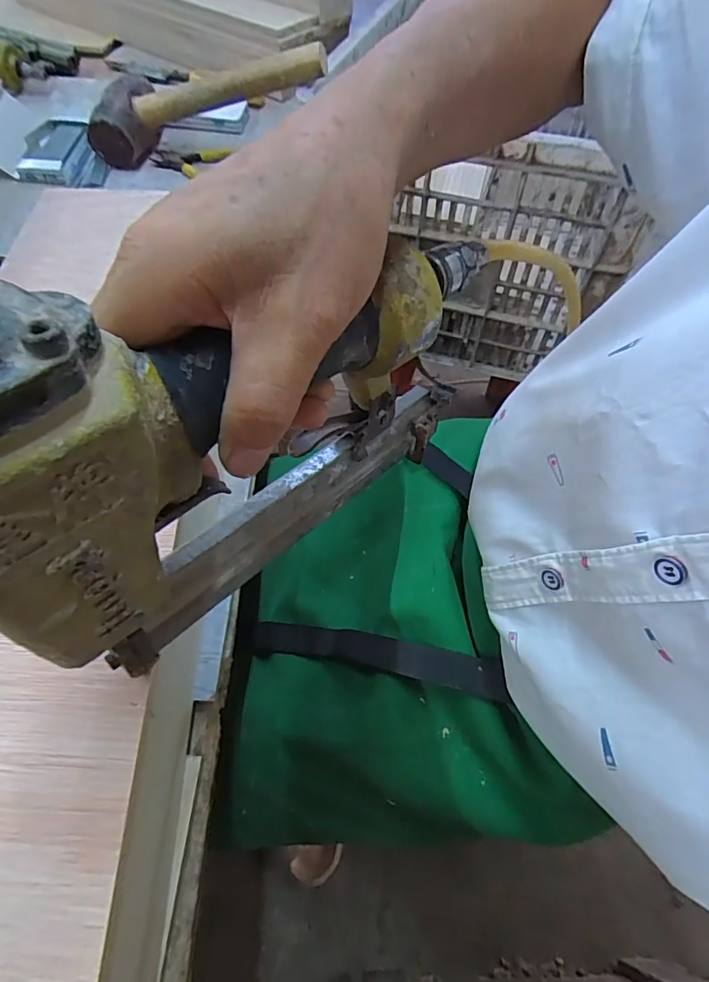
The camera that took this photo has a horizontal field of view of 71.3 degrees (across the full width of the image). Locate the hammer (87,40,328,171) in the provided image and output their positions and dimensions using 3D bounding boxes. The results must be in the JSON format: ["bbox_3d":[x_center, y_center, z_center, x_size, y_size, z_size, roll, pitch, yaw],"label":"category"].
[{"bbox_3d":[-0.171,-0.454,0.567,0.284,0.065,0.101,-5,56,16],"label":"hammer"}]

